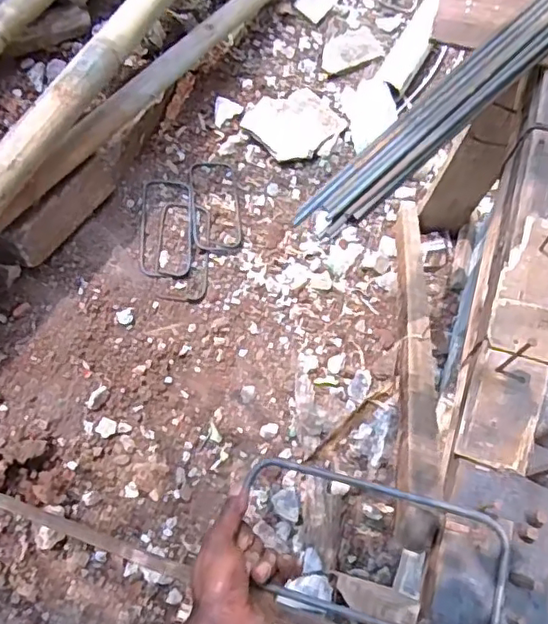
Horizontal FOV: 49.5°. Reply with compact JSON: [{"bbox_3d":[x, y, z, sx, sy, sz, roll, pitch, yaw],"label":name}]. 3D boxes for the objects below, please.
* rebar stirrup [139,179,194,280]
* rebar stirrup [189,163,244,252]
[{"bbox_3d":[-0.251,-0.200,1.403,0.122,0.008,0.248,3,74,-13],"label":"rebar stirrup"},{"bbox_3d":[-0.141,-0.259,1.443,0.116,0.019,0.240,-6,71,-3],"label":"rebar stirrup"}]

